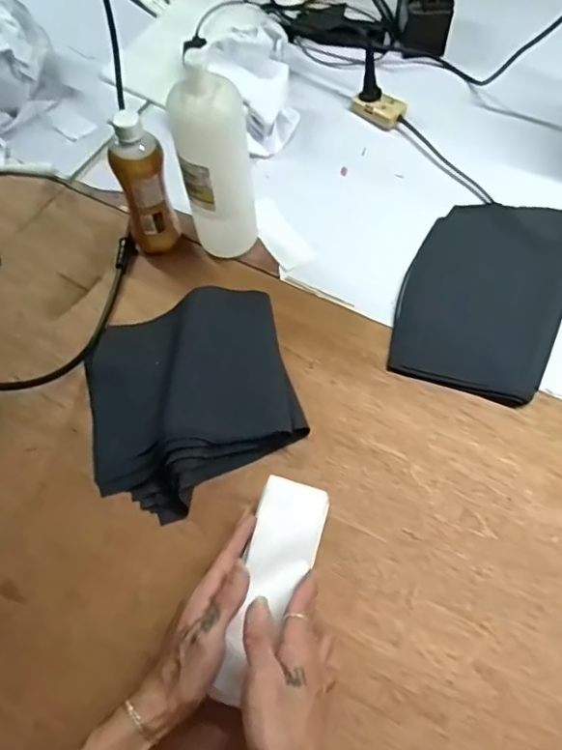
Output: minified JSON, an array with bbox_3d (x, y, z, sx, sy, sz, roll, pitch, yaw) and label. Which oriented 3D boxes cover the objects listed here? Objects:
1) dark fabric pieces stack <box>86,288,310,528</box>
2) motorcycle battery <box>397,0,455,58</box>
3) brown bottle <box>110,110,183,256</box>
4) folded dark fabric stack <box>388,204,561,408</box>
[{"bbox_3d":[-0.101,0.021,0.623,0.221,0.051,0.230,-15,61,-5],"label":"dark fabric pieces stack"},{"bbox_3d":[0.232,-0.595,0.920,0.063,0.082,0.125,-3,61,1],"label":"motorcycle battery"},{"bbox_3d":[-0.164,-0.220,0.688,0.042,0.186,0.049,26,65,16],"label":"brown bottle"},{"bbox_3d":[0.255,-0.111,0.701,0.185,0.017,0.305,23,65,15],"label":"folded dark fabric stack"}]

